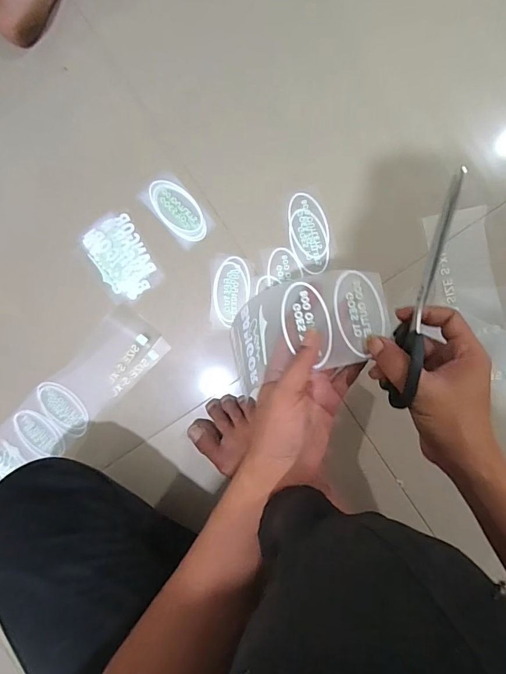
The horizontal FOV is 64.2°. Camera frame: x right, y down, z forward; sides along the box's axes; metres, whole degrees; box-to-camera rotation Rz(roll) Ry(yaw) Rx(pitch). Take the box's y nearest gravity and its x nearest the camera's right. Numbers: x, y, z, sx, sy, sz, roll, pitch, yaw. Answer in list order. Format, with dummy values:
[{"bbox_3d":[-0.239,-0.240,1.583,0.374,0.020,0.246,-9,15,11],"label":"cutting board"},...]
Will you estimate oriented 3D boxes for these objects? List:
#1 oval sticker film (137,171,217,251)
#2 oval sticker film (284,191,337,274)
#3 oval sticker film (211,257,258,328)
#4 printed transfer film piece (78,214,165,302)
[{"bbox_3d":[-0.099,-0.165,0.526,0.055,0.004,0.096,-41,91,6],"label":"oval sticker film"},{"bbox_3d":[0.072,-0.133,0.512,0.050,0.005,0.101,-15,94,5],"label":"oval sticker film"},{"bbox_3d":[-0.026,-0.057,0.525,0.057,0.004,0.092,5,95,4],"label":"oval sticker film"},{"bbox_3d":[-0.178,-0.106,0.537,0.076,0.006,0.112,-29,92,6],"label":"printed transfer film piece"}]

